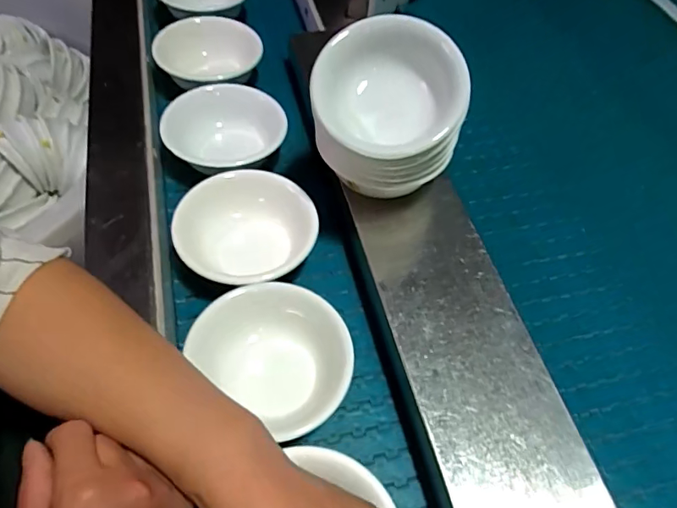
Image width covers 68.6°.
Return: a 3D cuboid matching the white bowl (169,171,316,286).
[{"bbox_3d":[-0.077,-0.015,0.420,0.110,0.044,0.112,-1,52,1],"label":"white bowl"}]

